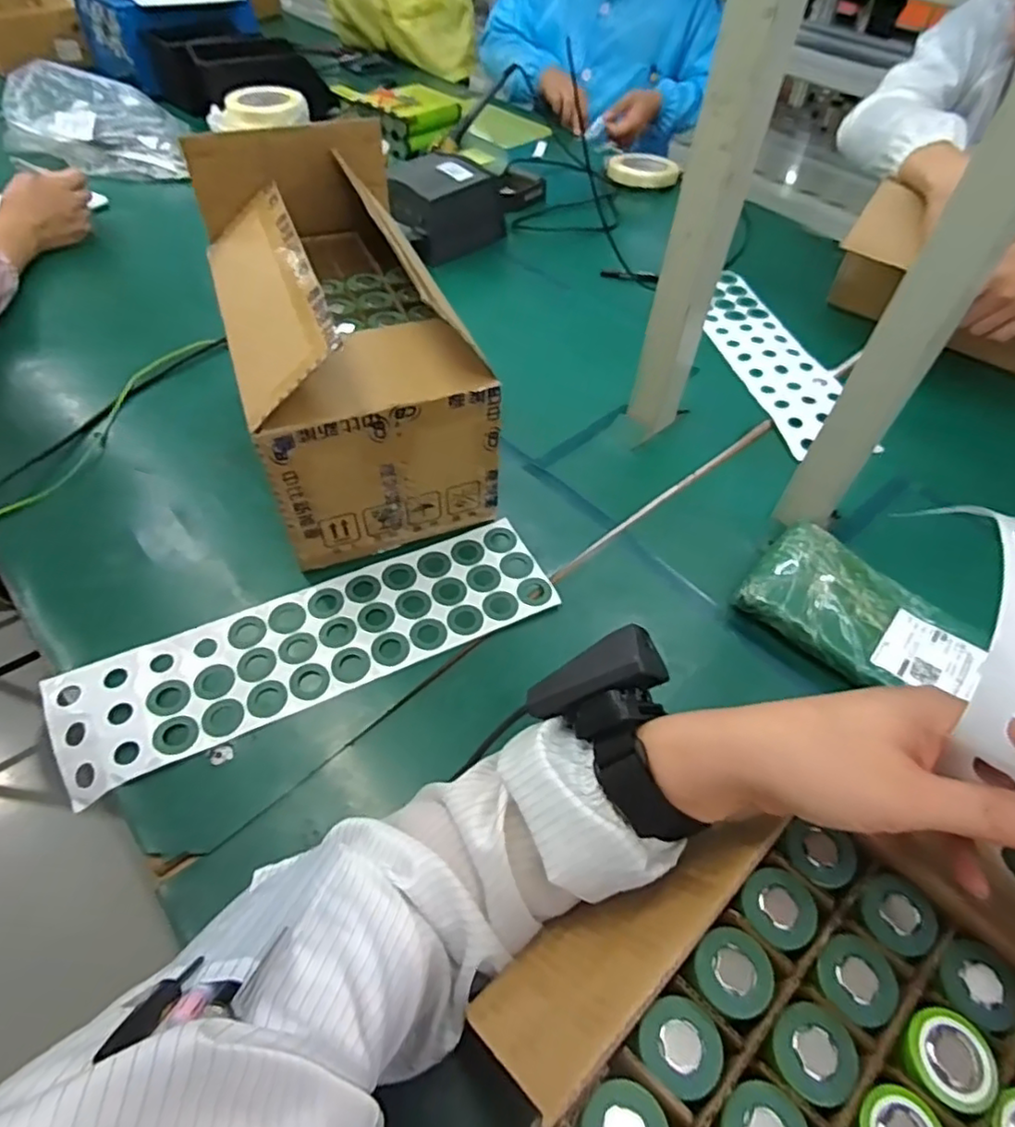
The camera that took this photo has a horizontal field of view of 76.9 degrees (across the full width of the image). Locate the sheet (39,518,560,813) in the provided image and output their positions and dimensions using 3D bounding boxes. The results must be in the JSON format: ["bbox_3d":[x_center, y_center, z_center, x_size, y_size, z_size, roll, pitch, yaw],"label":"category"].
[{"bbox_3d":[-0.157,0.065,0.537,0.395,0.010,0.117,-20,55,-18],"label":"sheet"}]

